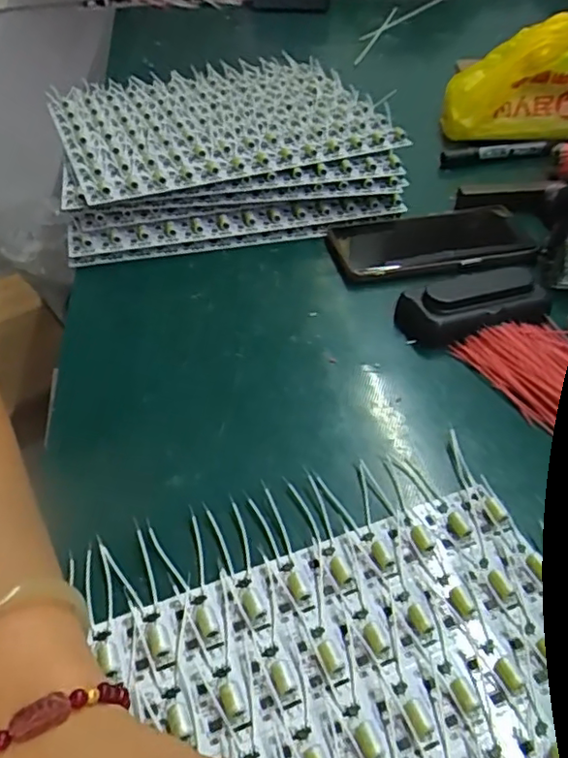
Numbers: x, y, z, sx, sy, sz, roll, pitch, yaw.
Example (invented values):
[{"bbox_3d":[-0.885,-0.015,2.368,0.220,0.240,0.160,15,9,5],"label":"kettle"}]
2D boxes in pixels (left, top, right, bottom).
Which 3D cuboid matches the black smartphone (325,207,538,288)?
[{"bbox_3d":[0.123,-0.114,0.504,0.163,0.011,0.081,-8,45,-8],"label":"black smartphone"}]

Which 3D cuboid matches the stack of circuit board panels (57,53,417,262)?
[{"bbox_3d":[-0.062,-0.233,0.599,0.305,0.058,0.292,-11,46,-11],"label":"stack of circuit board panels"}]

